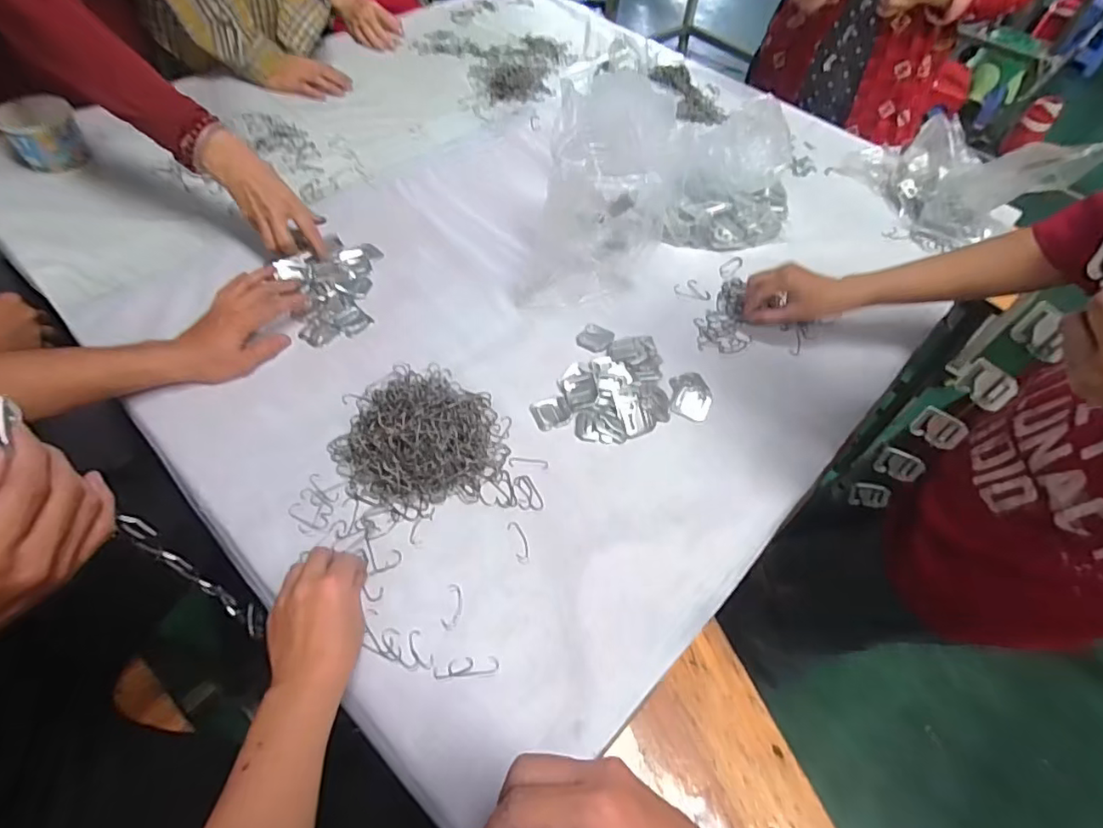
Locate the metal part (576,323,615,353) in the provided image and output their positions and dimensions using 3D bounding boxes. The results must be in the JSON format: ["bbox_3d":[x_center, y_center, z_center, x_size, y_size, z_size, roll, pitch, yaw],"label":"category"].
[{"bbox_3d":[0.055,-0.095,0.693,0.039,0.004,0.044,29,56,15],"label":"metal part"}]

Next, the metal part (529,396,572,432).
[{"bbox_3d":[0.001,-0.001,0.646,0.043,0.006,0.041,-16,57,-17],"label":"metal part"}]

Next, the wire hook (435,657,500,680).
[{"bbox_3d":[-0.070,0.212,0.472,0.051,0.004,0.016,-3,54,-7],"label":"wire hook"}]

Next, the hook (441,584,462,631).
[{"bbox_3d":[-0.087,0.172,0.500,0.015,0.004,0.039,10,53,2],"label":"hook"}]

